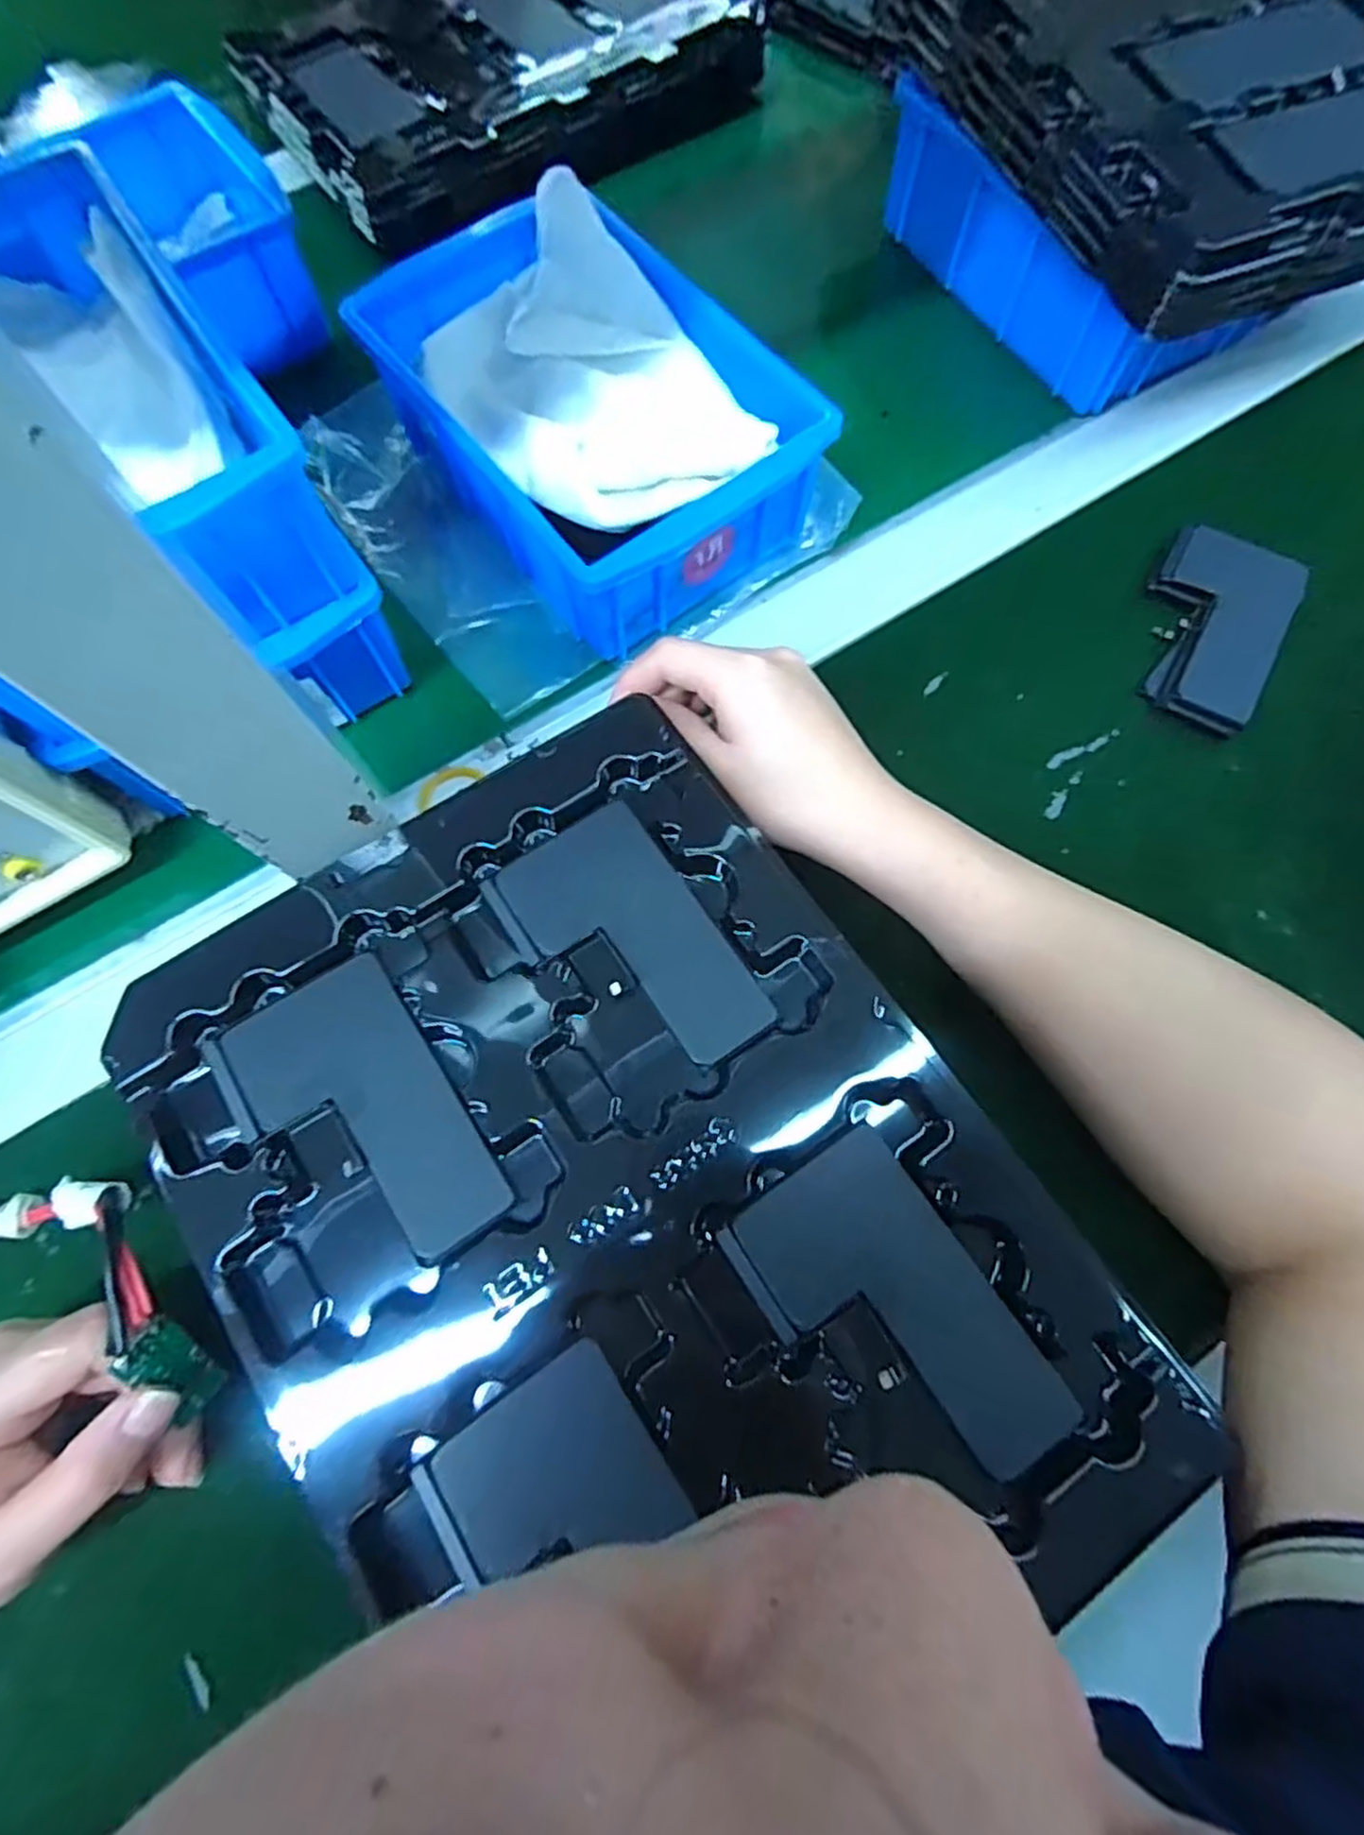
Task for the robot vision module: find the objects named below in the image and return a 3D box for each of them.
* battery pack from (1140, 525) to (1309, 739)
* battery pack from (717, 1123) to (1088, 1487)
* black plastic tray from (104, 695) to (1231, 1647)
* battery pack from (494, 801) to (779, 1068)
[{"bbox_3d":[0.242,-0.134,0.344,0.059,0.014,0.099,29,75,10],"label":"battery pack"},{"bbox_3d":[0.062,0.115,0.216,0.057,0.004,0.096,-36,75,-10],"label":"battery pack"},{"bbox_3d":[-0.016,0.083,0.223,0.212,0.014,0.277,-34,75,-9],"label":"black plastic tray"},{"bbox_3d":[-0.016,0.009,0.251,0.053,0.004,0.093,-34,75,-9],"label":"battery pack"}]

